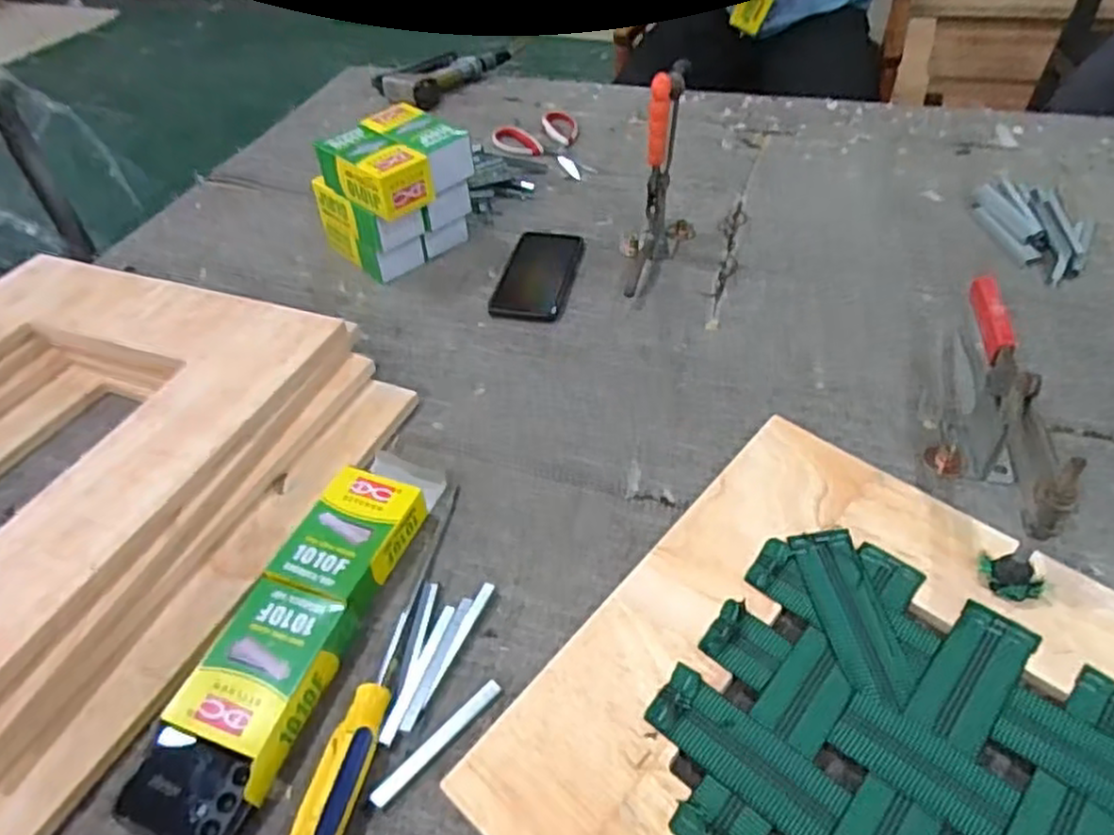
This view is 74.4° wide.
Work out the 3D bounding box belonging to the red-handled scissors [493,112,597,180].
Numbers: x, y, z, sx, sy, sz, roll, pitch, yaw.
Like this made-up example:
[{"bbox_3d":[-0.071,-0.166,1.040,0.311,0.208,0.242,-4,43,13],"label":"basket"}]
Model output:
[{"bbox_3d":[-0.005,-0.394,1.062,0.114,0.021,0.176,-25,49,-18],"label":"red-handled scissors"}]

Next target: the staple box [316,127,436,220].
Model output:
[{"bbox_3d":[-0.196,-0.265,0.793,0.077,0.059,0.116,-35,53,-26],"label":"staple box"}]

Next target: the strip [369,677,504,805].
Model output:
[{"bbox_3d":[-0.078,0.210,0.478,0.013,0.004,0.101,33,57,31],"label":"strip"}]

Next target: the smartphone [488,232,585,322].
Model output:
[{"bbox_3d":[-0.022,-0.166,0.848,0.081,0.006,0.160,7,47,12],"label":"smartphone"}]

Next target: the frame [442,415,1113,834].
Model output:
[{"bbox_3d":[0.217,0.211,0.439,0.424,0.012,0.400,32,56,31],"label":"frame"}]

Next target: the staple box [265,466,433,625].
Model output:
[{"bbox_3d":[-0.161,0.095,0.578,0.077,0.035,0.112,14,49,18],"label":"staple box"}]

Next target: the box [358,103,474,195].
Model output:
[{"bbox_3d":[-0.157,-0.302,0.822,0.073,0.058,0.119,-35,53,-26],"label":"box"}]

